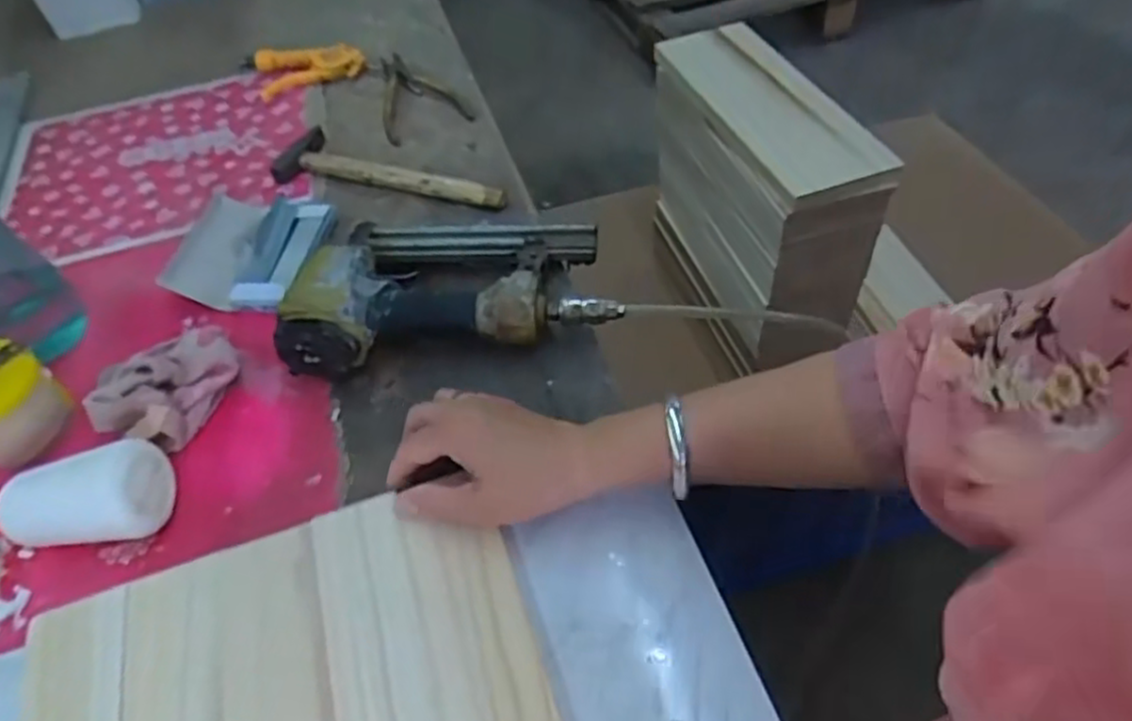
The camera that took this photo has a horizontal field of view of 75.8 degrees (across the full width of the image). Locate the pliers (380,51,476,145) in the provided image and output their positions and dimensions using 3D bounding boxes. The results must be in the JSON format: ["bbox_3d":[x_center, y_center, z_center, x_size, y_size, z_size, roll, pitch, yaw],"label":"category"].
[{"bbox_3d":[-0.159,-0.297,0.800,0.091,0.015,0.155,-14,50,-6],"label":"pliers"}]

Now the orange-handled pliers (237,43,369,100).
[{"bbox_3d":[-0.308,-0.344,0.855,0.139,0.029,0.070,-14,50,-6],"label":"orange-handled pliers"}]

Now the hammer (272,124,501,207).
[{"bbox_3d":[-0.172,-0.181,0.707,0.245,0.018,0.069,17,54,20],"label":"hammer"}]

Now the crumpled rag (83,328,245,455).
[{"bbox_3d":[-0.304,0.015,0.548,0.082,0.038,0.107,16,54,18],"label":"crumpled rag"}]

